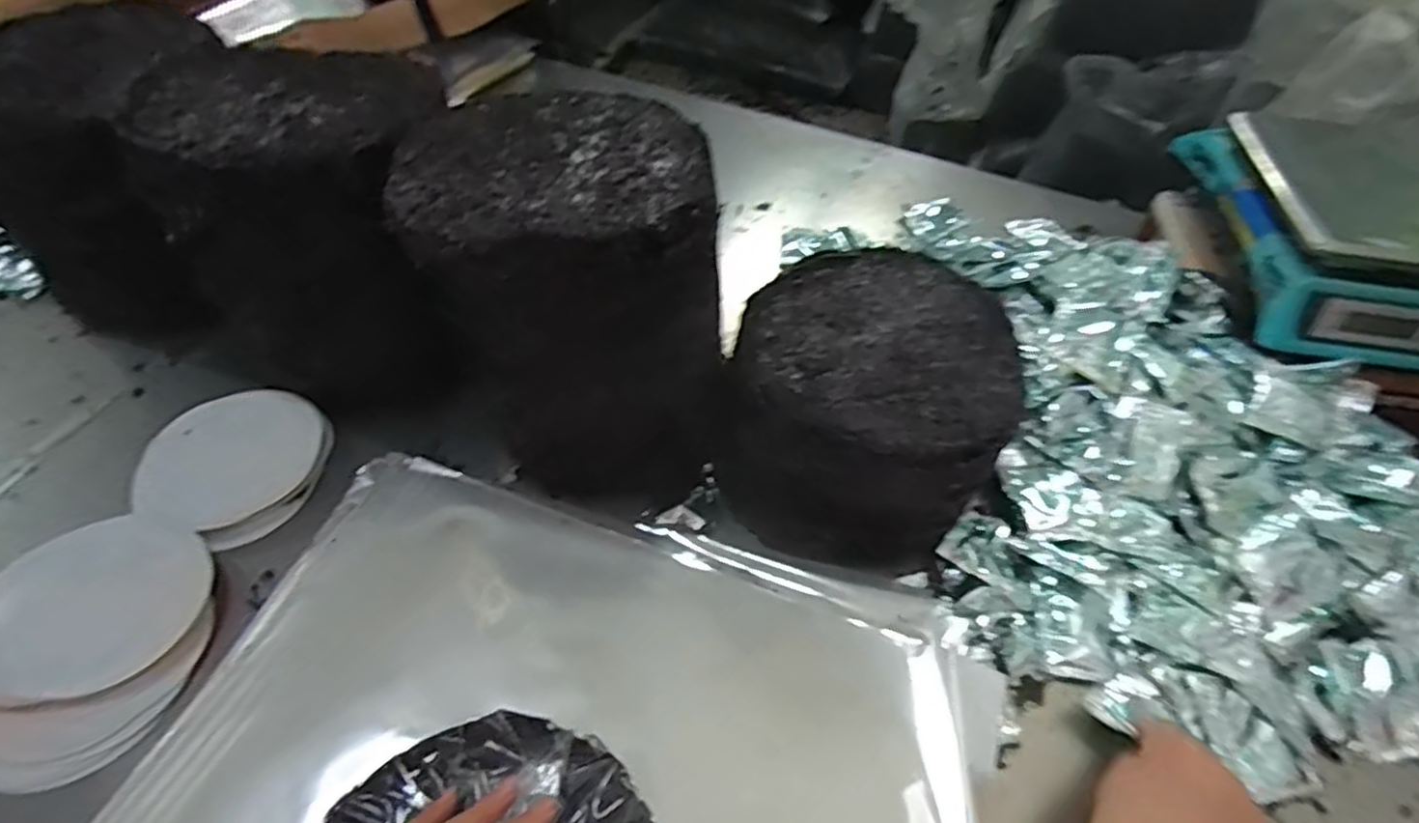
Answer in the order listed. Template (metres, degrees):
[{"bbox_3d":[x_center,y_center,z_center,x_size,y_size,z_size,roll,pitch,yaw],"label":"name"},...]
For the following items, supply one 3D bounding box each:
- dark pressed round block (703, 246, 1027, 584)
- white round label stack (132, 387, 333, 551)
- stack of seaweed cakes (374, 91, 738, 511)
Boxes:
[{"bbox_3d":[0.122,-0.007,0.564,0.206,0.118,0.225,2,49,-2],"label":"dark pressed round block"},{"bbox_3d":[-0.378,0.037,0.584,0.130,0.021,0.128,2,49,-2],"label":"white round label stack"},{"bbox_3d":[-0.103,-0.070,0.557,0.201,0.261,0.198,-11,51,-13],"label":"stack of seaweed cakes"}]

